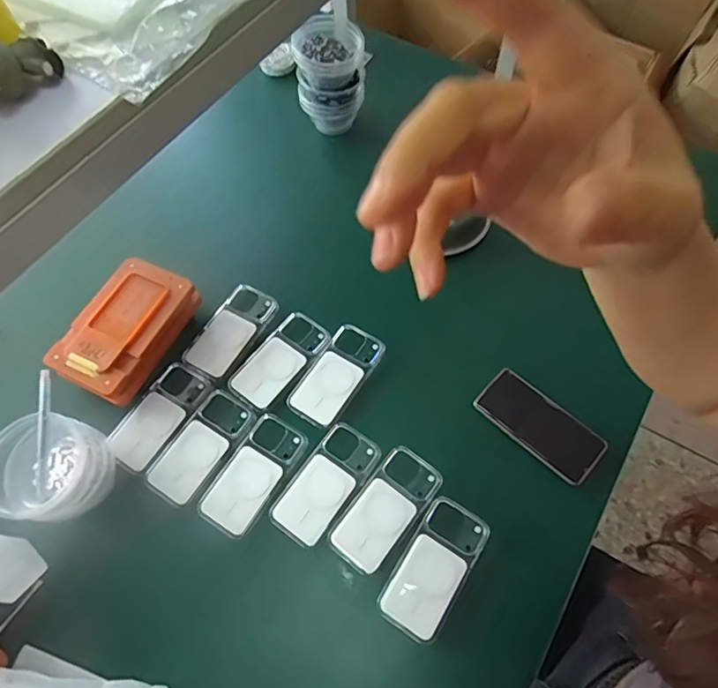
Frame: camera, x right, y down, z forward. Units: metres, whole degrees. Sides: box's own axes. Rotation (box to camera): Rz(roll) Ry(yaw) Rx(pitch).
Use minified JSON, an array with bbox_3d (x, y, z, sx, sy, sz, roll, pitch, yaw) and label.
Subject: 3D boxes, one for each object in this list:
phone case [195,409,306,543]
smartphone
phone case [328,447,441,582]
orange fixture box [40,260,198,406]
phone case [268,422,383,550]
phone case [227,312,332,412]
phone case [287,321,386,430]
[{"bbox_3d":[-0.135,0.161,0.649,0.073,0.009,0.149,31,68,16],"label":"phone case"},{"bbox_3d":[0.238,0.105,0.674,0.162,0.017,0.077,39,69,12],"label":"smartphone"},{"bbox_3d":[0.033,0.199,0.622,0.073,0.010,0.150,36,69,17],"label":"phone case"},{"bbox_3d":[-0.317,-0.016,0.711,0.139,0.062,0.193,22,66,12],"label":"orange fixture box"},{"bbox_3d":[-0.042,0.173,0.643,0.074,0.008,0.150,35,69,17],"label":"phone case"},{"bbox_3d":[-0.112,0.021,0.718,0.070,0.007,0.148,37,69,18],"label":"phone case"},{"bbox_3d":[-0.031,0.041,0.706,0.072,0.011,0.147,34,68,17],"label":"phone case"}]

